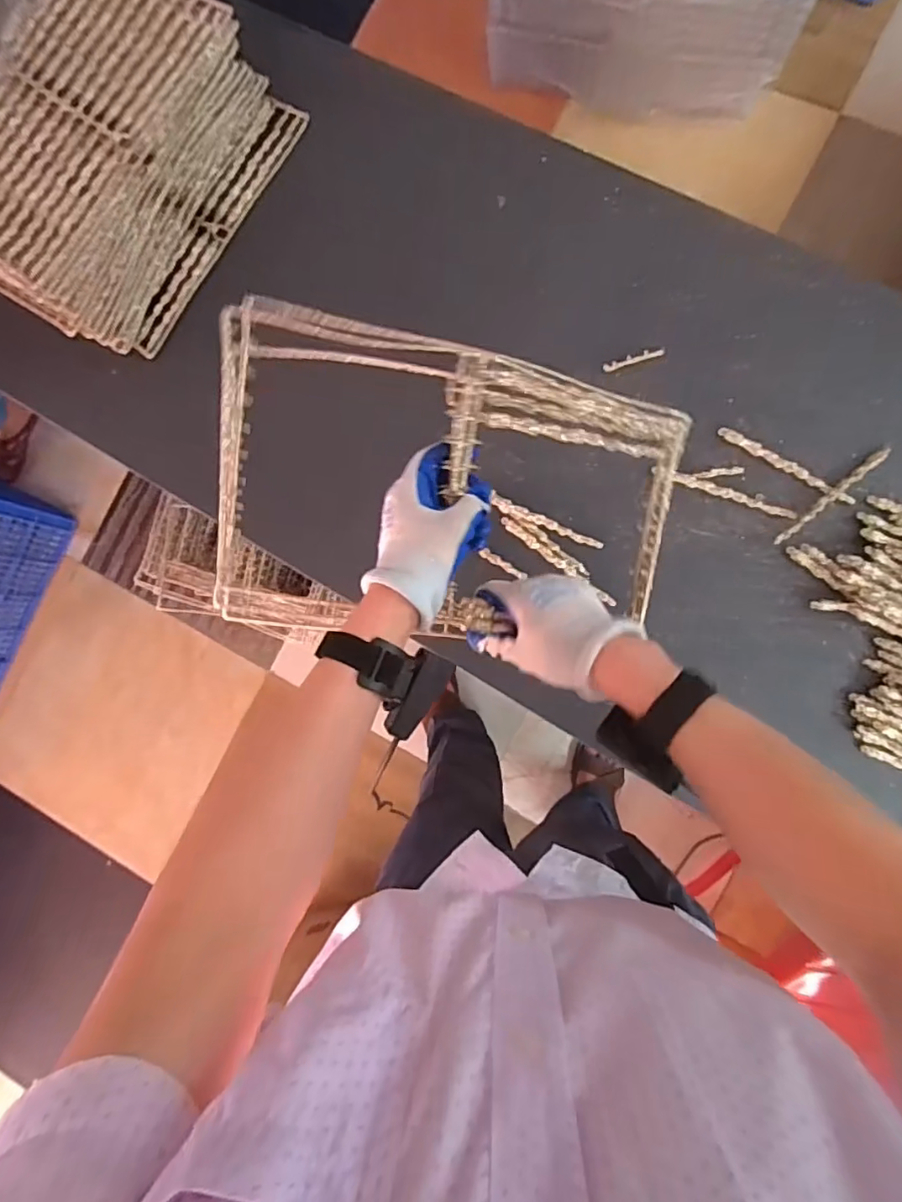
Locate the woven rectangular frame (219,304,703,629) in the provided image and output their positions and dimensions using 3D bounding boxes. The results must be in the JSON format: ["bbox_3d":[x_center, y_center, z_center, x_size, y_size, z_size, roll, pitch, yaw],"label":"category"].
[{"bbox_3d":[0.005,-0.080,0.469,0.367,0.031,0.232,8,97,-12],"label":"woven rectangular frame"}]

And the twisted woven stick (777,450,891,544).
[{"bbox_3d":[0.413,-0.114,0.634,0.156,0.013,0.013,-41,81,3],"label":"twisted woven stick"}]

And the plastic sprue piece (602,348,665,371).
[{"bbox_3d":[0.211,-0.280,0.678,0.069,0.005,0.011,-15,83,6],"label":"plastic sprue piece"}]

